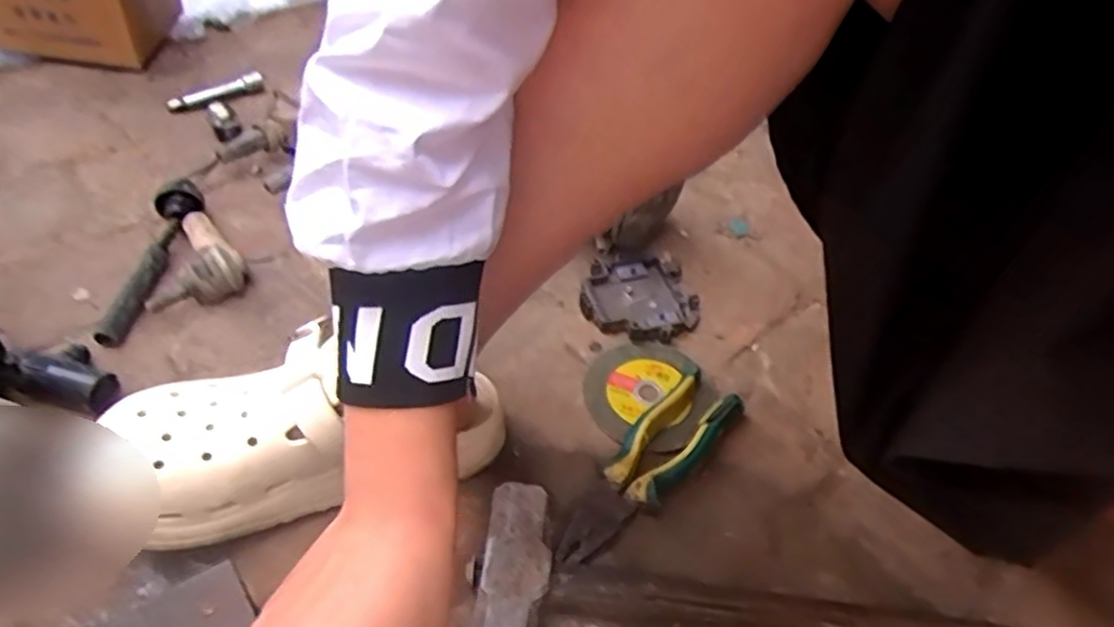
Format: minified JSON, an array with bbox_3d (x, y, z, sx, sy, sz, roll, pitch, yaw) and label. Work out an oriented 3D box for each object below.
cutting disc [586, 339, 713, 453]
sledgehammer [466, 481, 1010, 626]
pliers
[{"bbox_3d":[0.072,0.062,0.558,0.094,0.010,0.098,1,52,-2],"label":"cutting disc"},{"bbox_3d":[0.110,0.162,0.428,0.320,0.056,0.099,3,43,-5],"label":"sledgehammer"},{"bbox_3d":[0.066,0.106,0.498,0.050,0.020,0.184,32,48,24],"label":"pliers"}]

